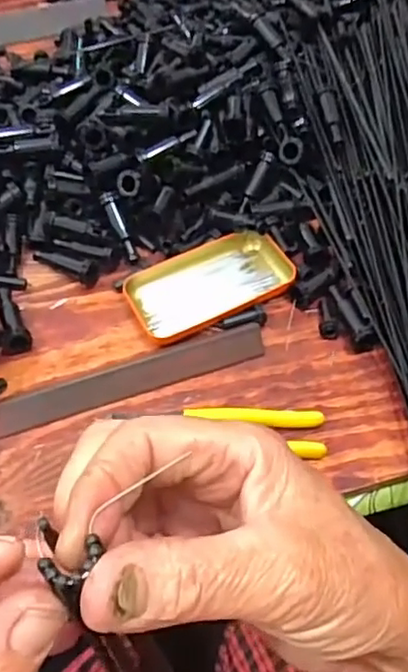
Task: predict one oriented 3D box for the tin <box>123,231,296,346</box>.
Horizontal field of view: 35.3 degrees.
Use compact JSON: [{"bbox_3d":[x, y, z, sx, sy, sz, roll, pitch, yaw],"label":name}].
[{"bbox_3d":[0.005,-0.046,0.568,0.141,0.020,0.076,-26,58,-16],"label":"tin"}]

